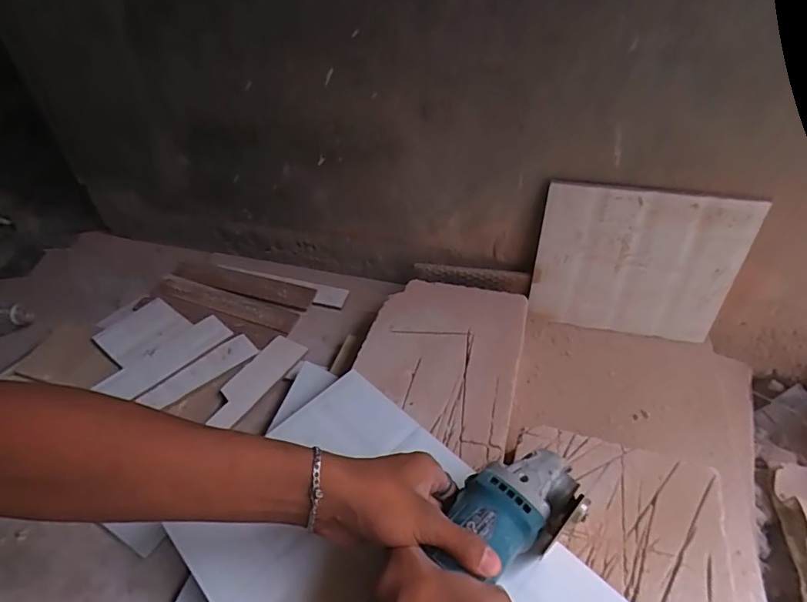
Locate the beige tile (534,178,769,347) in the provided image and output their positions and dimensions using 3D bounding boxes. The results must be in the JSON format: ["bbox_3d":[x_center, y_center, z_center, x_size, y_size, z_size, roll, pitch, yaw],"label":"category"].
[{"bbox_3d":[0.305,-0.044,0.653,0.245,0.218,0.008,8,40,11],"label":"beige tile"}]

